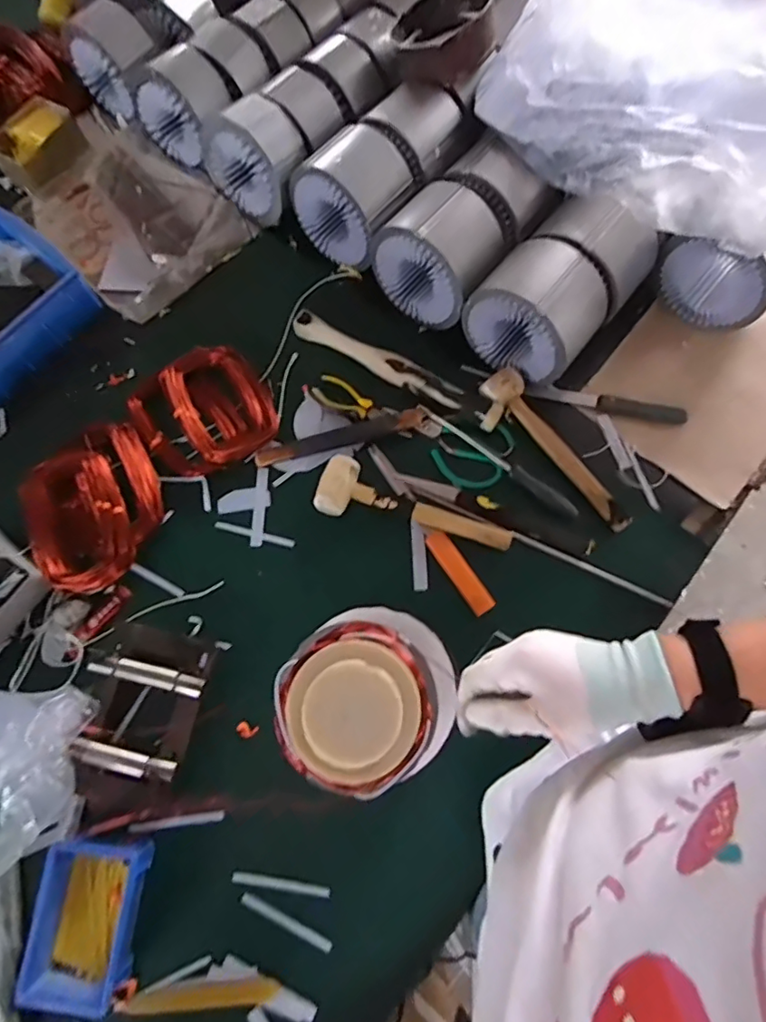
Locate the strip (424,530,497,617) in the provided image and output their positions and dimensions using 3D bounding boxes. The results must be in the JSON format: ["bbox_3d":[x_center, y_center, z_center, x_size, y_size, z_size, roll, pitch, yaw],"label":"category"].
[{"bbox_3d":[0.096,0.076,0.683,0.030,0.006,0.116,-35,71,0],"label":"strip"}]

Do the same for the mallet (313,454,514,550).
[{"bbox_3d":[0.037,0.011,0.699,0.248,0.049,0.077,25,76,7],"label":"mallet"}]

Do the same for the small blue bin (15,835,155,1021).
[{"bbox_3d":[-0.316,0.434,0.581,0.102,0.048,0.149,3,75,1],"label":"small blue bin"}]

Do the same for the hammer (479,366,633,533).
[{"bbox_3d":[0.214,-0.072,0.717,0.078,0.023,0.258,-31,77,-8],"label":"hammer"}]

